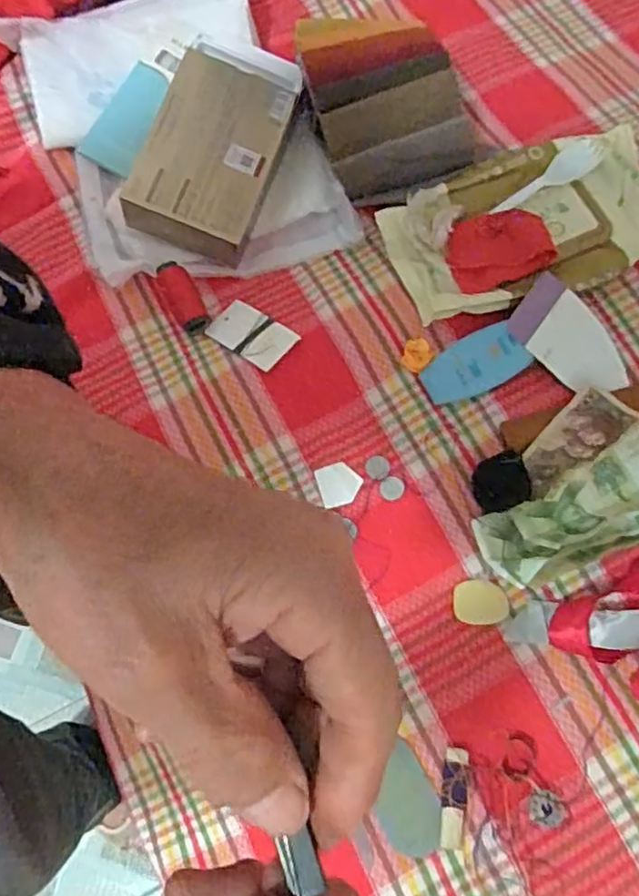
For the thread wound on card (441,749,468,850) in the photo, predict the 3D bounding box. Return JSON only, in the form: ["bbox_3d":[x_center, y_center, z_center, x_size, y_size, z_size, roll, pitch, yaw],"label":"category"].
[{"bbox_3d":[0.086,0.223,0.419,0.016,0.007,0.057,4,73,6],"label":"thread wound on card"}]

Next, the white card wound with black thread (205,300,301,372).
[{"bbox_3d":[-0.054,-0.090,0.525,0.064,0.006,0.039,34,87,14],"label":"white card wound with black thread"}]

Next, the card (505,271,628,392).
[{"bbox_3d":[0.191,-0.084,0.500,0.059,0.006,0.100,-40,74,-8],"label":"card"}]

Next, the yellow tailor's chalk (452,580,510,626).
[{"bbox_3d":[0.113,0.108,0.459,0.038,0.004,0.029,5,73,7],"label":"yellow tailor's chalk"}]

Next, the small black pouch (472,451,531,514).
[{"bbox_3d":[0.133,0.025,0.478,0.042,0.011,0.044,-11,72,1],"label":"small black pouch"}]

